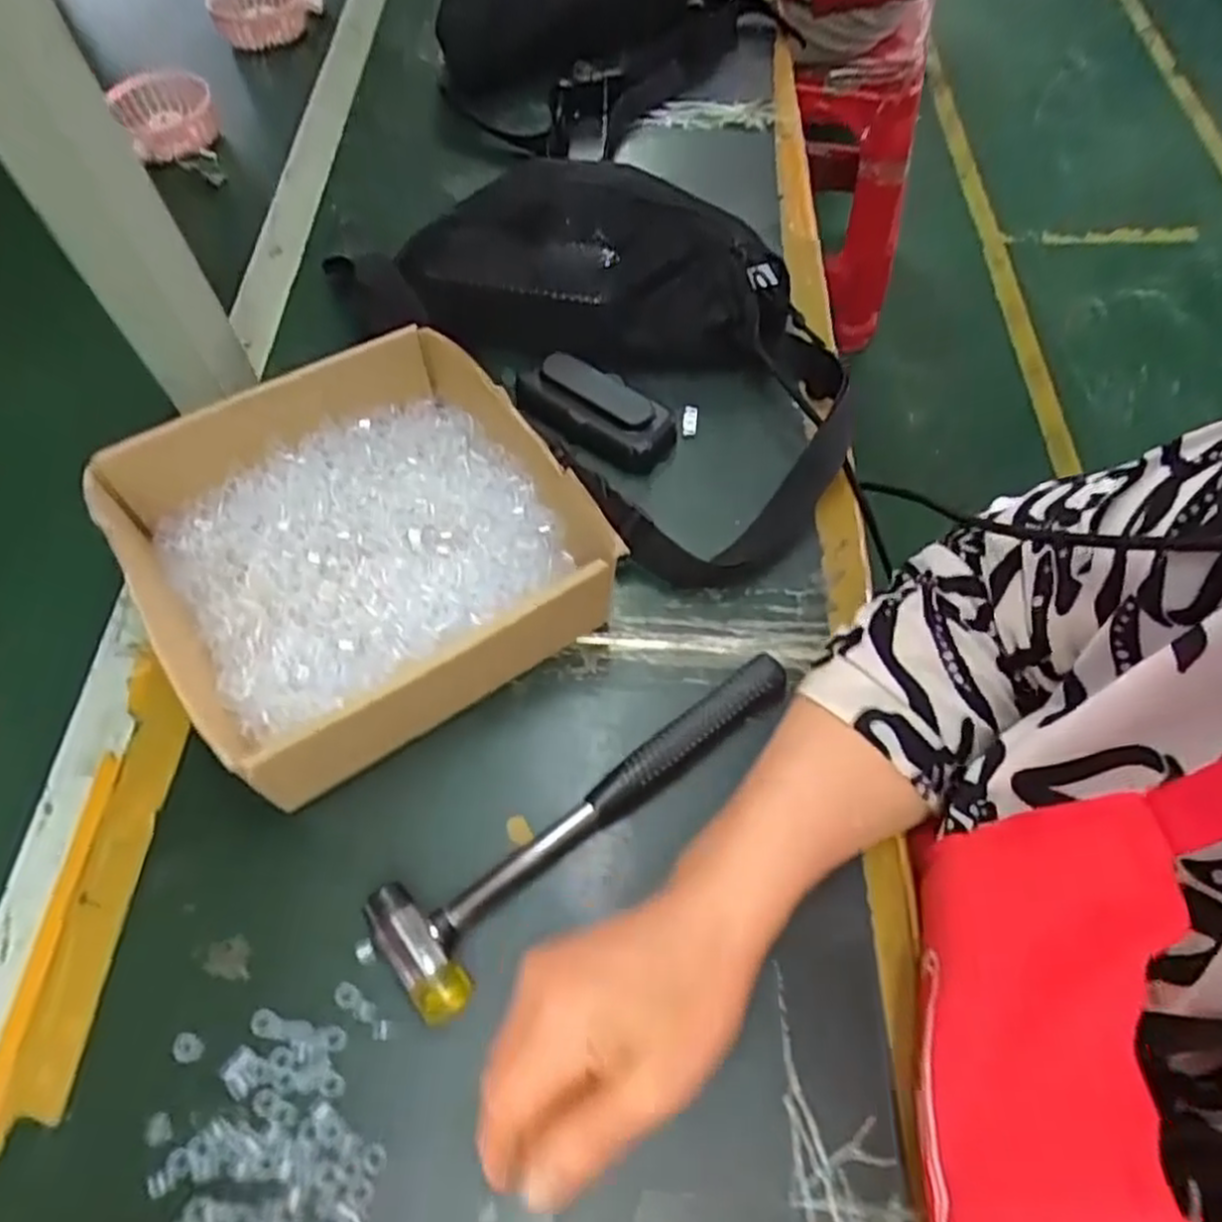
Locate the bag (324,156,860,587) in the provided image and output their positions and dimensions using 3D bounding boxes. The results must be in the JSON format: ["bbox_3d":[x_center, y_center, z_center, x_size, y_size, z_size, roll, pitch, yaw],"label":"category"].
[{"bbox_3d":[-0.002,-0.183,0.498,0.339,0.093,0.227,34,66,17],"label":"bag"}]

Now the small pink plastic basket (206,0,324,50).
[{"bbox_3d":[-0.311,-0.544,0.692,0.096,0.039,0.060,-17,62,-9],"label":"small pink plastic basket"}]

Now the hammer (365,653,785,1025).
[{"bbox_3d":[-0.001,0.099,0.376,0.232,0.024,0.058,-32,66,-16],"label":"hammer"}]

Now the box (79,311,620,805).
[{"bbox_3d":[-0.131,-0.031,0.417,0.216,0.069,0.216,-35,67,-17],"label":"box"}]

